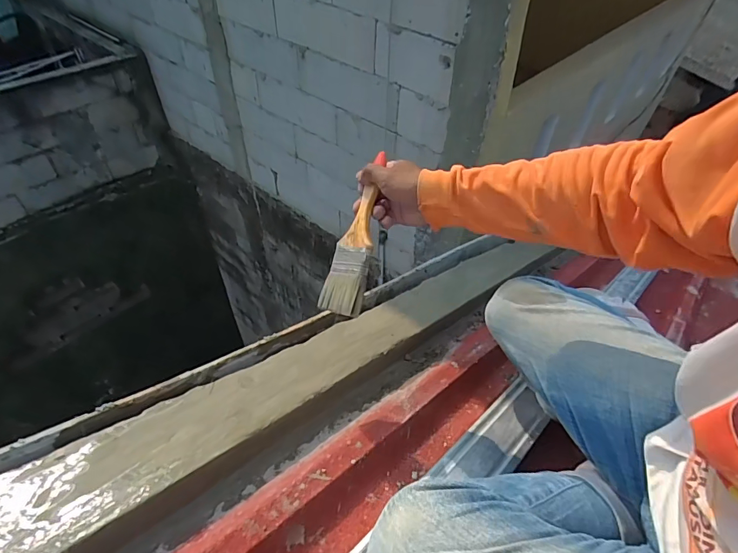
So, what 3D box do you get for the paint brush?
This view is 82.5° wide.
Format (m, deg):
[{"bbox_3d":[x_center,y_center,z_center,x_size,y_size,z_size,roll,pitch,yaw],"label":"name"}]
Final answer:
[{"bbox_3d":[-0.012,-0.054,0.526,0.066,0.018,0.206,7,77,46],"label":"paint brush"}]

